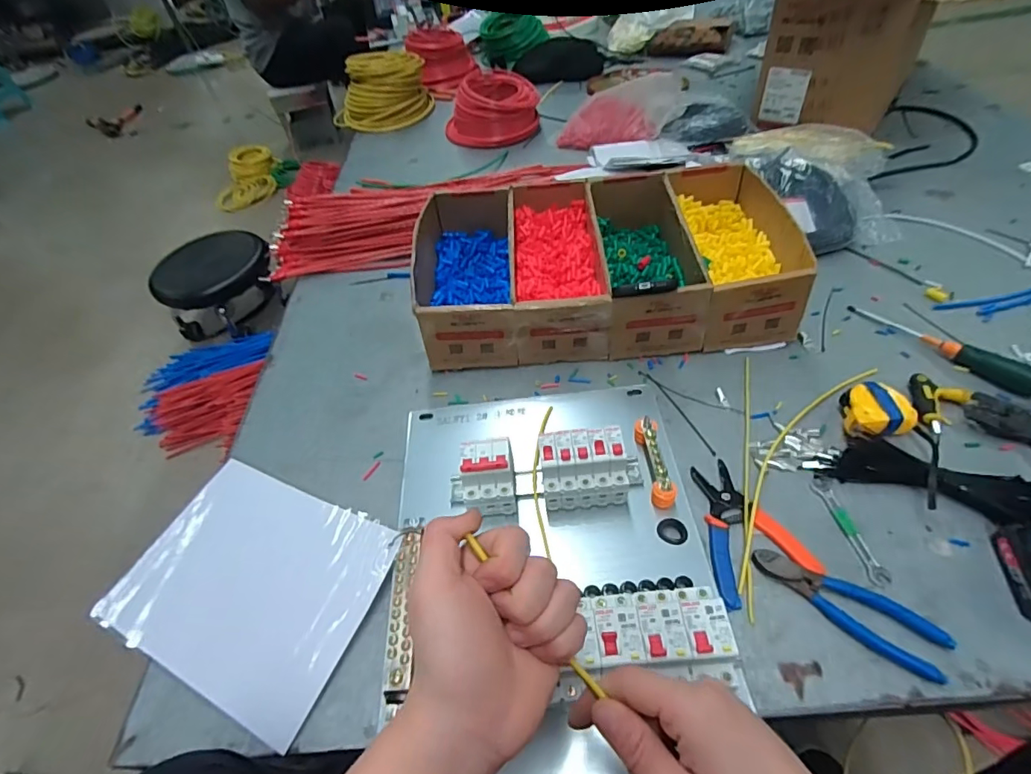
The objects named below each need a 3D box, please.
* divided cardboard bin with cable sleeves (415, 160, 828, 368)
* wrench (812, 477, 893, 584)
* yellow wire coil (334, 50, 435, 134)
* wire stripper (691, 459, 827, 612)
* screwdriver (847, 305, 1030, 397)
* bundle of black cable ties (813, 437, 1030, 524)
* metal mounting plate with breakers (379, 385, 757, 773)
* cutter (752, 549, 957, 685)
[{"bbox_3d":[0.123,-0.196,0.760,0.532,0.111,0.342,-3,50,6],"label":"divided cardboard bin with cable sleeves"},{"bbox_3d":[0.344,0.145,0.514,0.022,0.007,0.113,-9,50,0],"label":"wrench"},{"bbox_3d":[-0.361,-0.812,1.368,0.199,0.126,0.218,10,52,16],"label":"yellow wire coil"},{"bbox_3d":[0.228,0.144,0.525,0.110,0.011,0.144,-20,50,-9],"label":"wire stripper"},{"bbox_3d":[0.558,-0.060,0.654,0.027,0.027,0.223,-32,53,-18],"label":"screwdriver"},{"bbox_3d":[0.439,0.099,0.532,0.193,0.028,0.053,16,54,20],"label":"bundle of black cable ties"},{"bbox_3d":[0.033,0.126,0.522,0.315,0.081,0.362,-6,48,-1],"label":"metal mounting plate with breakers"},{"bbox_3d":[0.306,0.202,0.464,0.160,0.014,0.048,29,60,28],"label":"cutter"}]

